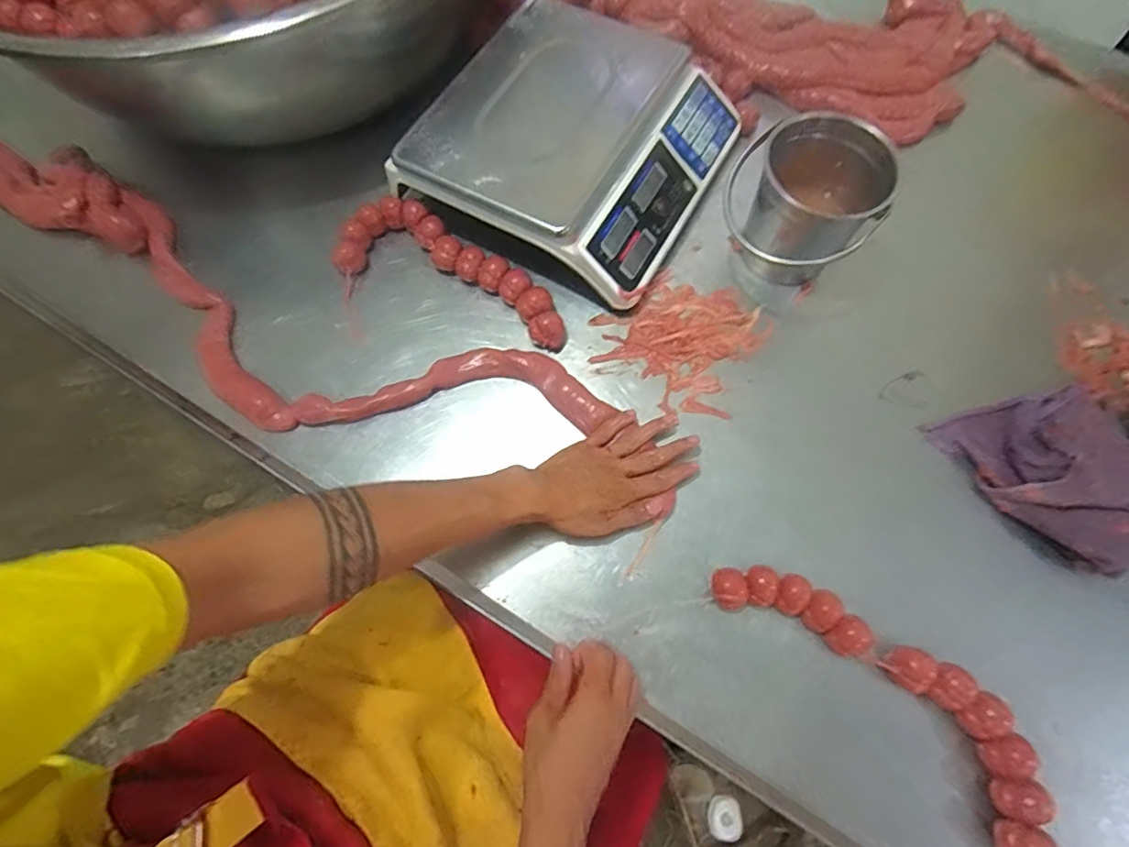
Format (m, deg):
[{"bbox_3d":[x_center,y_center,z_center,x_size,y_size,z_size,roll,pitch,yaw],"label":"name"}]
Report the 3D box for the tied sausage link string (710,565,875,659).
[{"bbox_3d":[0.213,0.172,0.503,0.146,0.032,0.049,20,72,8],"label":"tied sausage link string"}]

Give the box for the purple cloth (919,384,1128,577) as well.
[{"bbox_3d":[0.504,0.041,0.530,0.149,0.061,0.193,-29,73,-9],"label":"purple cloth"}]

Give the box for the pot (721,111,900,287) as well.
[{"bbox_3d":[0.270,-0.240,0.597,0.155,0.134,0.132,-14,71,-4],"label":"pot"}]

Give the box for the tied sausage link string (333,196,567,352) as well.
[{"bbox_3d":[-0.124,-0.184,0.629,0.293,0.032,0.109,21,72,8],"label":"tied sausage link string"}]

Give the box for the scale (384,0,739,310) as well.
[{"bbox_3d":[0.019,-0.339,0.648,0.309,0.099,0.327,29,72,10],"label":"scale"}]

